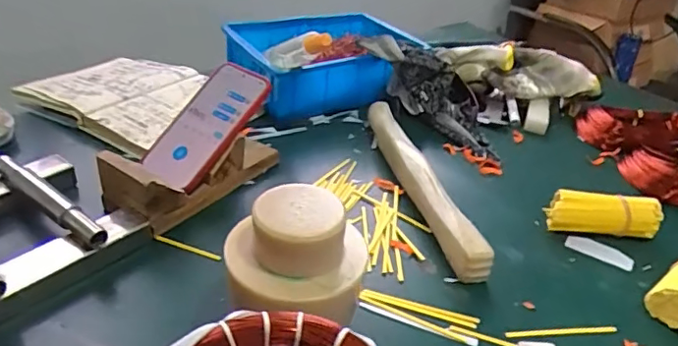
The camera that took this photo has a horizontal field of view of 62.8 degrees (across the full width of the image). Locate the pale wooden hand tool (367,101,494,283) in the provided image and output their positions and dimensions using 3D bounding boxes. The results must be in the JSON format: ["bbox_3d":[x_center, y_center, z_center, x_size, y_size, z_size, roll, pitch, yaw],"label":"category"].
[{"bbox_3d":[0.095,0.005,0.667,0.033,0.044,0.313,-5,34,-16],"label":"pale wooden hand tool"}]

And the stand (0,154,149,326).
[{"bbox_3d":[-0.311,0.052,0.516,0.173,0.050,0.185,27,38,30],"label":"stand"}]

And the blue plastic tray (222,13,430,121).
[{"bbox_3d":[-0.030,-0.167,0.876,0.290,0.108,0.158,-14,37,-29],"label":"blue plastic tray"}]

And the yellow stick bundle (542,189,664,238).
[{"bbox_3d":[0.304,0.049,0.643,0.127,0.046,0.044,6,32,0],"label":"yellow stick bundle"}]

